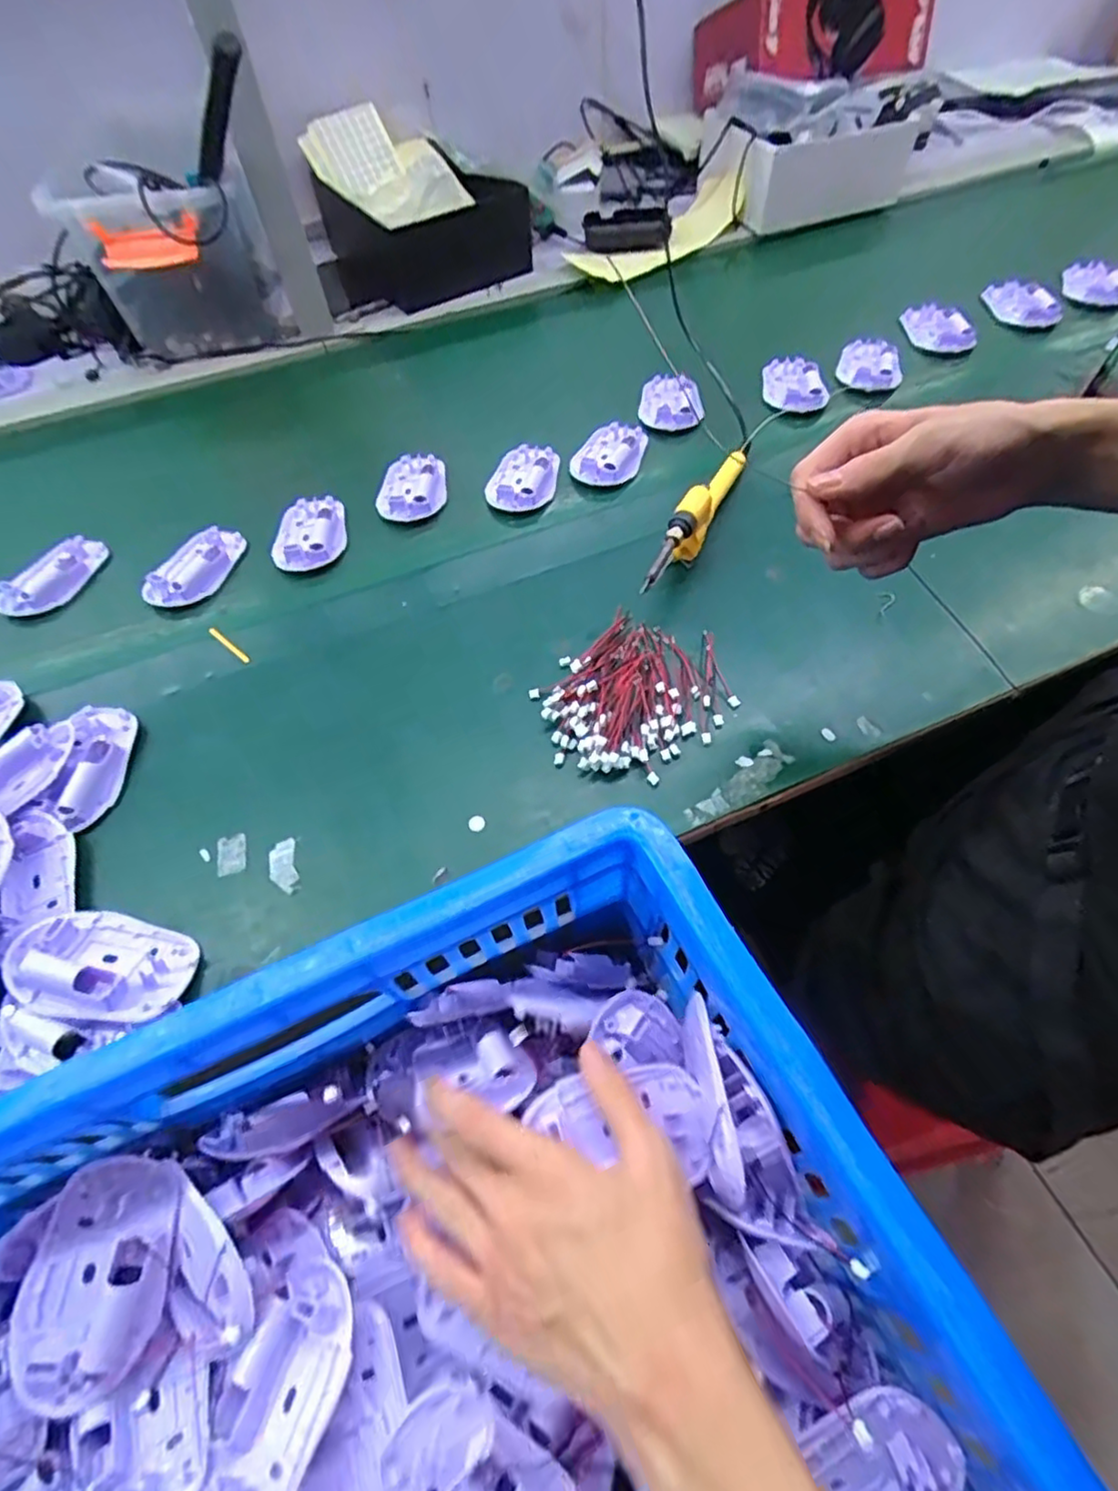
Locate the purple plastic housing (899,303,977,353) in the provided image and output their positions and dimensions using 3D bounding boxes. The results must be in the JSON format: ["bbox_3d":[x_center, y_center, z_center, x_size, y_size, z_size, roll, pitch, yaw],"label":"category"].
[{"bbox_3d":[0.402,-0.449,0.705,0.047,0.024,0.084,-9,58,-4],"label":"purple plastic housing"}]

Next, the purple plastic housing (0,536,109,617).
[{"bbox_3d":[-0.429,-0.146,0.562,0.042,0.022,0.095,21,61,14],"label":"purple plastic housing"}]

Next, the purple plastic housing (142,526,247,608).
[{"bbox_3d":[-0.310,-0.154,0.567,0.048,0.016,0.092,23,61,15],"label":"purple plastic housing"}]

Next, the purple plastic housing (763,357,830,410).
[{"bbox_3d":[0.236,-0.368,0.671,0.053,0.025,0.083,-6,58,-3],"label":"purple plastic housing"}]

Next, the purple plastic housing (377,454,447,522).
[{"bbox_3d":[-0.138,-0.245,0.621,0.063,0.020,0.092,-7,58,-3],"label":"purple plastic housing"}]

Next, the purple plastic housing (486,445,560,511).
[{"bbox_3d":[-0.031,-0.253,0.620,0.060,0.018,0.089,13,59,9],"label":"purple plastic housing"}]

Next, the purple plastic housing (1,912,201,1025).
[{"bbox_3d":[-0.263,0.125,0.375,0.097,0.030,0.056,9,59,7],"label":"purple plastic housing"}]

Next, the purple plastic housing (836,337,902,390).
[{"bbox_3d":[0.322,-0.392,0.686,0.053,0.026,0.089,5,58,4],"label":"purple plastic housing"}]

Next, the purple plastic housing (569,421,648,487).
[{"bbox_3d":[0.049,-0.277,0.631,0.060,0.018,0.088,17,60,12],"label":"purple plastic housing"}]

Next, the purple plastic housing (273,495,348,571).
[{"bbox_3d":[-0.223,-0.193,0.589,0.063,0.020,0.084,-14,59,-7],"label":"purple plastic housing"}]

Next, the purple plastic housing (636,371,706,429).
[{"bbox_3d":[0.111,-0.348,0.667,0.058,0.017,0.084,-4,58,-1],"label":"purple plastic housing"}]

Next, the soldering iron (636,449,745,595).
[{"bbox_3d":[0.110,-0.179,0.527,0.022,0.058,0.200,22,61,14],"label":"soldering iron"}]

